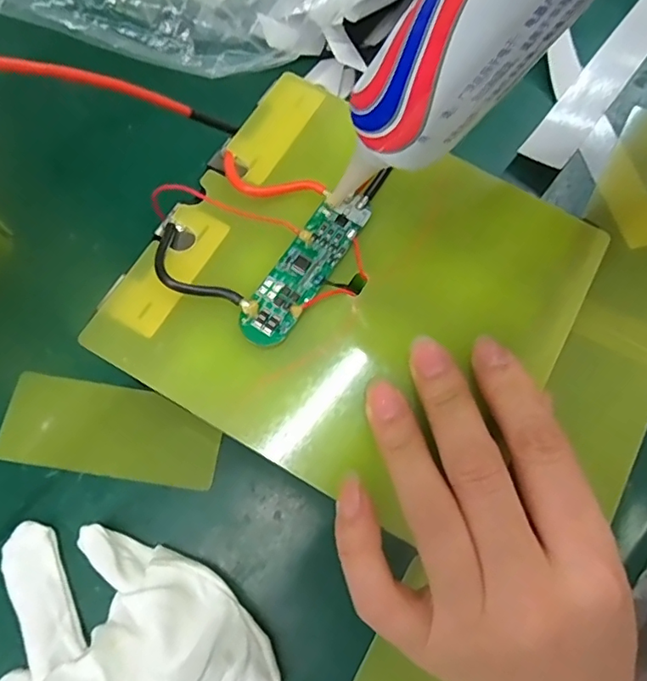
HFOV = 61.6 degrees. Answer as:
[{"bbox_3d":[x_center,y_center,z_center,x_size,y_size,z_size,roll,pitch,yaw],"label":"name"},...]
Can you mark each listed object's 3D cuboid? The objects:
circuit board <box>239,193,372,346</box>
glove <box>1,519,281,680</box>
[{"bbox_3d":[-0.006,-0.027,0.190,0.017,0.004,0.065,32,73,8],"label":"circuit board"},{"bbox_3d":[-0.075,0.118,0.196,0.115,0.045,0.090,5,70,2],"label":"glove"}]

